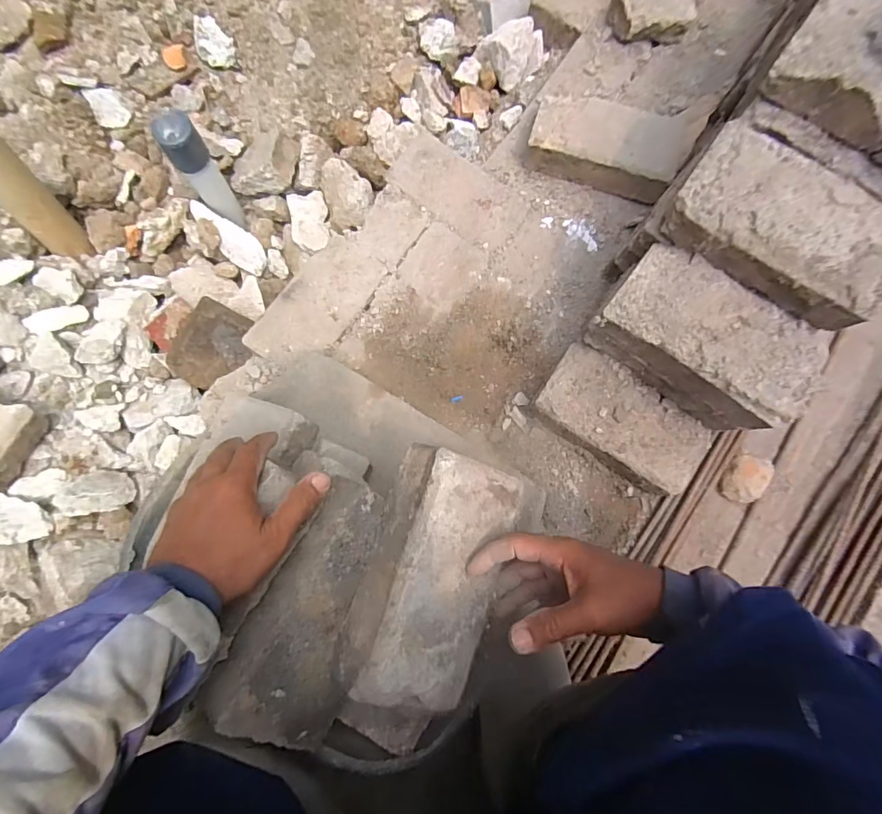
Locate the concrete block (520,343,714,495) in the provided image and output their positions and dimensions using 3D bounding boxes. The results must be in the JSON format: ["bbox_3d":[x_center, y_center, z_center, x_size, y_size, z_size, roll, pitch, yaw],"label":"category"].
[{"bbox_3d":[0.231,0.023,0.612,0.219,0.065,0.108,35,79,3],"label":"concrete block"}]

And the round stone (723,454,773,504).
[{"bbox_3d":[0.407,0.096,0.633,0.056,0.033,0.066,20,80,1],"label":"round stone"}]

